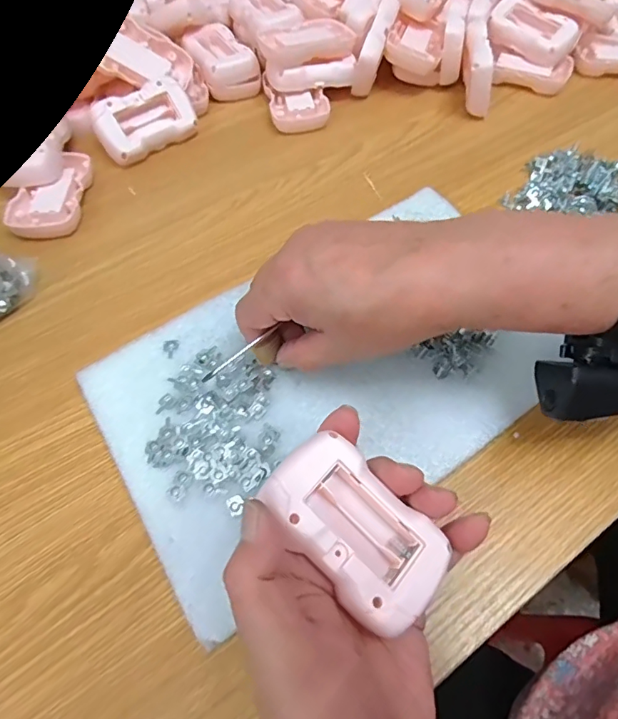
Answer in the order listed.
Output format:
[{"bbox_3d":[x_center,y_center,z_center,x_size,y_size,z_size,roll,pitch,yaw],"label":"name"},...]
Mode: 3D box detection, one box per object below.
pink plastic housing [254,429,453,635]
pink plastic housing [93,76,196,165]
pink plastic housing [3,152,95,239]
[{"bbox_3d":[0.019,0.076,0.219,0.047,0.021,0.083,-39,81,-26],"label":"pink plastic housing"},{"bbox_3d":[-0.146,-0.214,0.436,0.086,0.053,0.022,-34,22,-18],"label":"pink plastic housing"},{"bbox_3d":[-0.211,-0.137,0.403,0.051,0.013,0.089,5,58,5],"label":"pink plastic housing"}]

